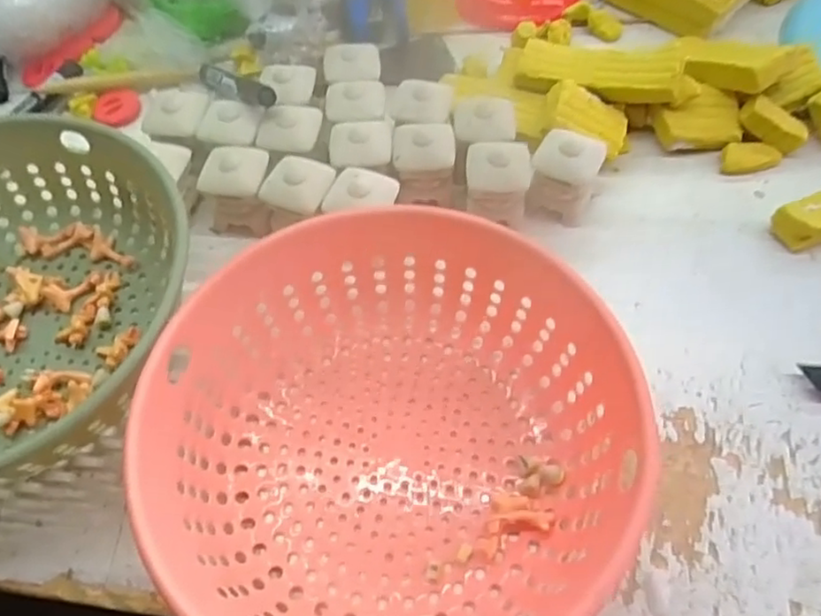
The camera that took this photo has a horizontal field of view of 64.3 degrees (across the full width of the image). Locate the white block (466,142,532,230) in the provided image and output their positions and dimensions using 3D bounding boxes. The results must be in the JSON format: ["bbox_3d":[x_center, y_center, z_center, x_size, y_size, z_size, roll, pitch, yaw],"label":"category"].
[{"bbox_3d":[0.056,-0.083,0.427,0.042,0.045,0.039,1,58,3],"label":"white block"}]

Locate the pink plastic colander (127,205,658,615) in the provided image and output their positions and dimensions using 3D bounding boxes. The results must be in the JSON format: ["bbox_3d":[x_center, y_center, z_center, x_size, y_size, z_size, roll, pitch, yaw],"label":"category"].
[{"bbox_3d":[-0.010,0.065,0.323,0.217,0.079,0.219,-1,57,2],"label":"pink plastic colander"}]

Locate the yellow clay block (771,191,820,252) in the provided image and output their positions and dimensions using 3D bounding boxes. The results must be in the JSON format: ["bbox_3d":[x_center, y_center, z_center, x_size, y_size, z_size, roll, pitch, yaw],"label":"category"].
[{"bbox_3d":[0.261,-0.057,0.424,0.043,0.020,0.032,-22,59,-11],"label":"yellow clay block"}]

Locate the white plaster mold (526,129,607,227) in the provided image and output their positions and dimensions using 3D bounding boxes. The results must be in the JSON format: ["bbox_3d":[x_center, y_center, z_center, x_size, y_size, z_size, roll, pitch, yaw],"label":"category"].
[{"bbox_3d":[0.103,-0.089,0.433,0.043,0.045,0.039,23,62,15],"label":"white plaster mold"}]

